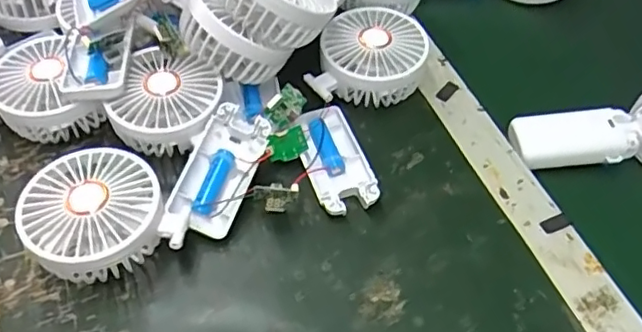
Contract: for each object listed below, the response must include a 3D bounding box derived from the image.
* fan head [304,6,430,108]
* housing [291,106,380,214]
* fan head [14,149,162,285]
[{"bbox_3d":[0.037,-0.089,0.488,0.096,0.045,0.084,-1,51,-4],"label":"fan head"},{"bbox_3d":[0.010,-0.005,0.441,0.047,0.017,0.092,-9,52,-10],"label":"housing"},{"bbox_3d":[-0.147,0.034,0.389,0.082,0.044,0.084,1,51,-2],"label":"fan head"}]

